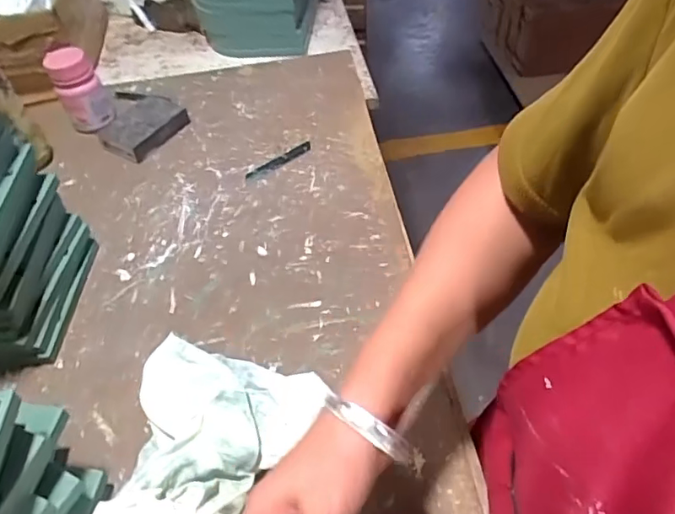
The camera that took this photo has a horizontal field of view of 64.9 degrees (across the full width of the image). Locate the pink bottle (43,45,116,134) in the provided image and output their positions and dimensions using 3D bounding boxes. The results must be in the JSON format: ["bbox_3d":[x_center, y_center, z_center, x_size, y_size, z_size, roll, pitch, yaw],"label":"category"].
[{"bbox_3d":[-0.336,-0.213,0.698,0.056,0.105,0.054,-25,52,-16],"label":"pink bottle"}]

